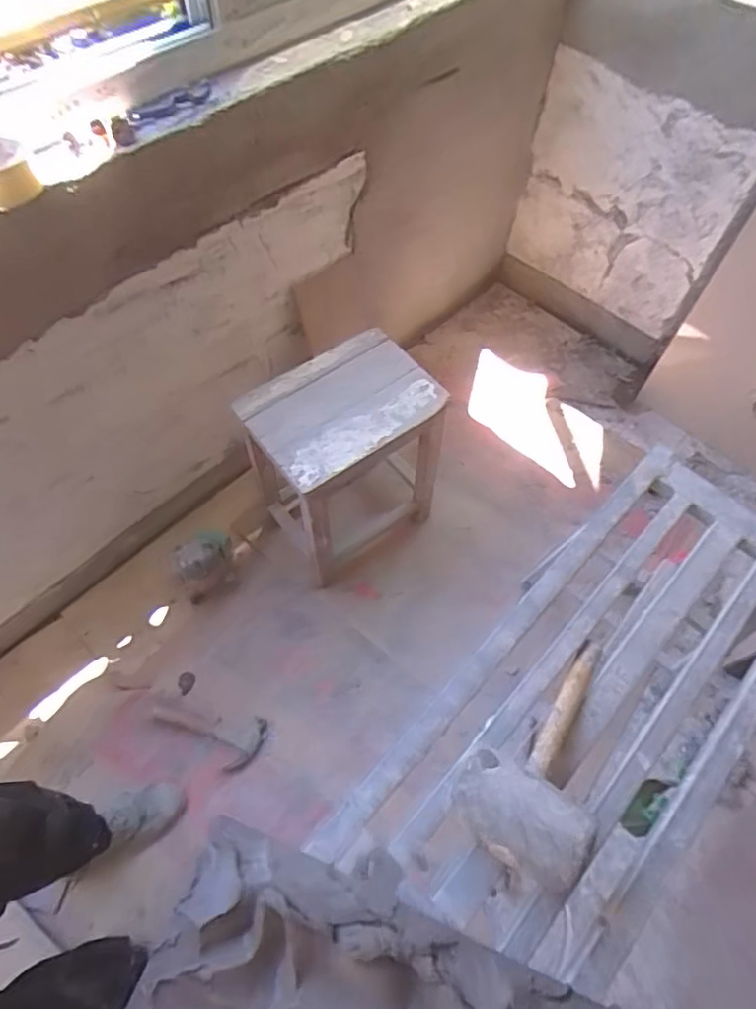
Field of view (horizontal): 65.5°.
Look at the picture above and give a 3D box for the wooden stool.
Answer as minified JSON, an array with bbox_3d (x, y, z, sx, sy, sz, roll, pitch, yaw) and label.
[{"bbox_3d":[-0.069,-0.088,1.340,0.359,0.437,0.282,-35,67,-20],"label":"wooden stool"}]

